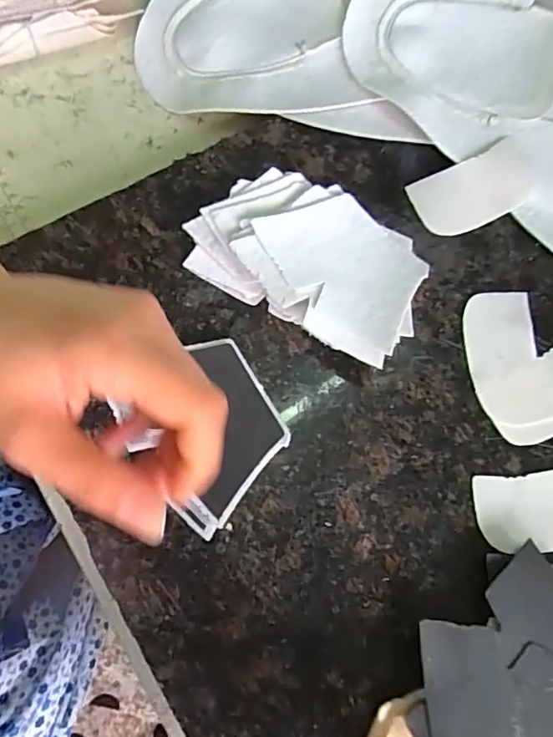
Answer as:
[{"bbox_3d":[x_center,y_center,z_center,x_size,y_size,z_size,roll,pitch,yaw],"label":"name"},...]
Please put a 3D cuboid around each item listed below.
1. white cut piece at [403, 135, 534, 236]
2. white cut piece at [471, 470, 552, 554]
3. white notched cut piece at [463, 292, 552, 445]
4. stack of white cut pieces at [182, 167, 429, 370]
[{"bbox_3d":[0.132,-0.118,0.355,0.081,0.010,0.045,-26,78,-11],"label":"white cut piece"},{"bbox_3d":[0.158,0.081,0.310,0.085,0.004,0.045,-7,73,-7],"label":"white cut piece"},{"bbox_3d":[0.159,-0.007,0.333,0.083,0.006,0.092,-20,77,-9],"label":"white notched cut piece"},{"bbox_3d":[0.021,-0.066,0.325,0.138,0.025,0.084,33,75,5],"label":"stack of white cut pieces"}]

